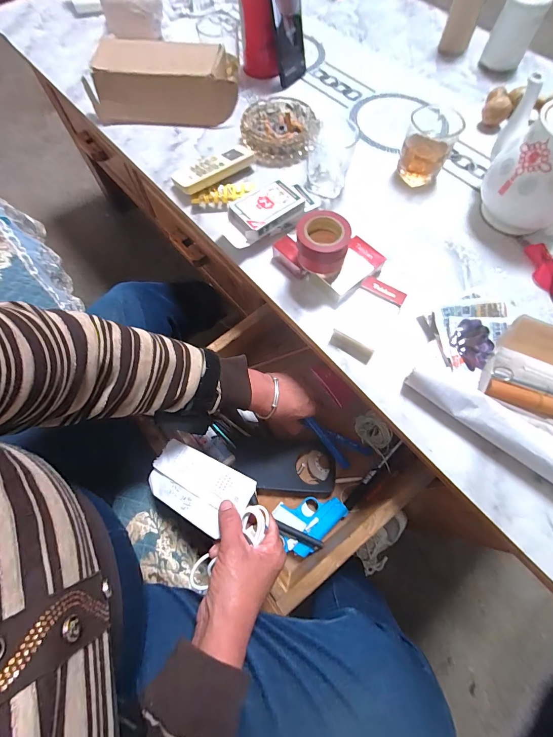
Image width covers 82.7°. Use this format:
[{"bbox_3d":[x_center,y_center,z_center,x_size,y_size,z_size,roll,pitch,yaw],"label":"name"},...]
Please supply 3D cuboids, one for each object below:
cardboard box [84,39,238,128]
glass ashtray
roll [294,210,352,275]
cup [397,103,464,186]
[{"bbox_3d":[-0.195,-0.493,0.545,0.250,0.077,0.116,0,69,1],"label":"cardboard box"},{"bbox_3d":[0.004,-0.405,0.531,0.126,0.033,0.129,-13,69,-4],"label":"glass ashtray"},{"bbox_3d":[0.056,-0.156,0.390,0.065,0.044,0.061,0,69,1],"label":"roll"},{"bbox_3d":[0.239,-0.347,0.493,0.078,0.069,0.087,9,67,6],"label":"cup"}]

